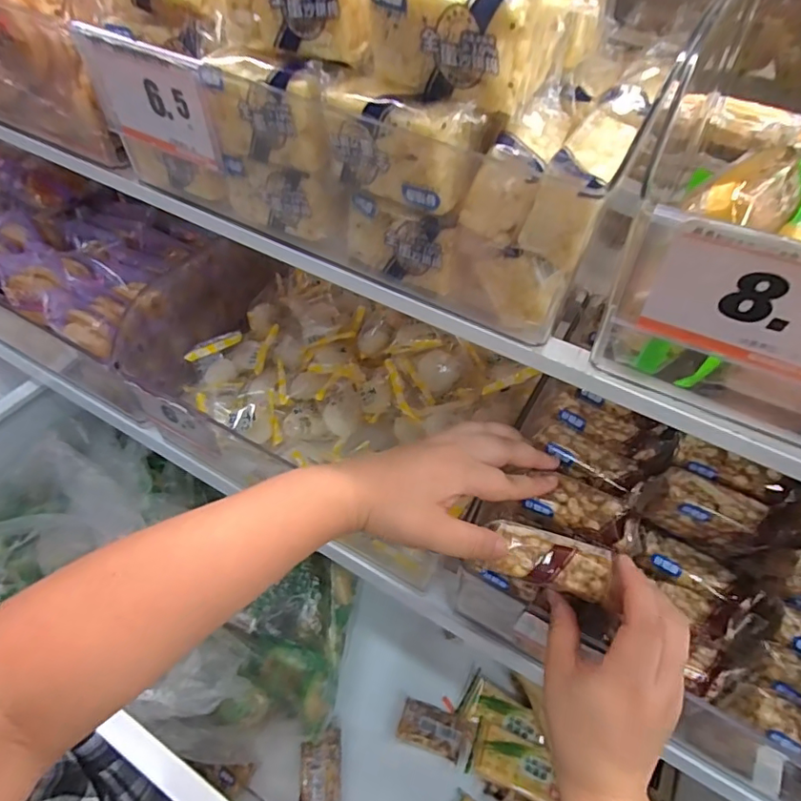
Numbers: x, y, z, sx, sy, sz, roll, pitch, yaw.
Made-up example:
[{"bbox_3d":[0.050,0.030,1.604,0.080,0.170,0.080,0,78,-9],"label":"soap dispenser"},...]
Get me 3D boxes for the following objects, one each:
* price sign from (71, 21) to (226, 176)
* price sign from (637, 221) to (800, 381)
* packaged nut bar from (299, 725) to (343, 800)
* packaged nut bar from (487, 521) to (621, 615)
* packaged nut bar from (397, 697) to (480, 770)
[{"bbox_3d":[-0.147,-0.178,0.315,0.098,0.063,0.005,25,58,16],"label":"price sign"},{"bbox_3d":[0.147,-0.038,0.218,0.083,0.060,0.005,27,54,15],"label":"price sign"},{"bbox_3d":[-0.093,0.433,0.632,0.047,0.020,0.077,0,52,-5],"label":"packaged nut bar"},{"bbox_3d":[0.093,0.098,0.327,0.077,0.017,0.032,20,53,11],"label":"packaged nut bar"},{"bbox_3d":[0.045,0.407,0.658,0.089,0.018,0.048,18,53,9],"label":"packaged nut bar"}]

